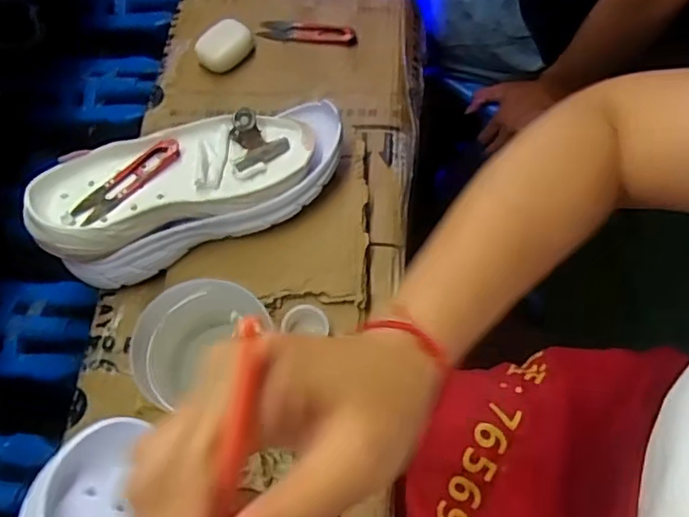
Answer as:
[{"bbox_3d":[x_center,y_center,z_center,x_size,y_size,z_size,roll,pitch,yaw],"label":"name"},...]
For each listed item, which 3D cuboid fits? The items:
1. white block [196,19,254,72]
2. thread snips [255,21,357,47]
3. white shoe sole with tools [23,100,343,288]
[{"bbox_3d":[-0.120,-0.216,0.616,0.057,0.030,0.030,-39,68,-15],"label":"white block"},{"bbox_3d":[-0.038,-0.232,0.628,0.099,0.006,0.025,8,64,7],"label":"thread snips"},{"bbox_3d":[-0.119,-0.060,0.508,0.243,0.080,0.097,-23,65,-8],"label":"white shoe sole with tools"}]

